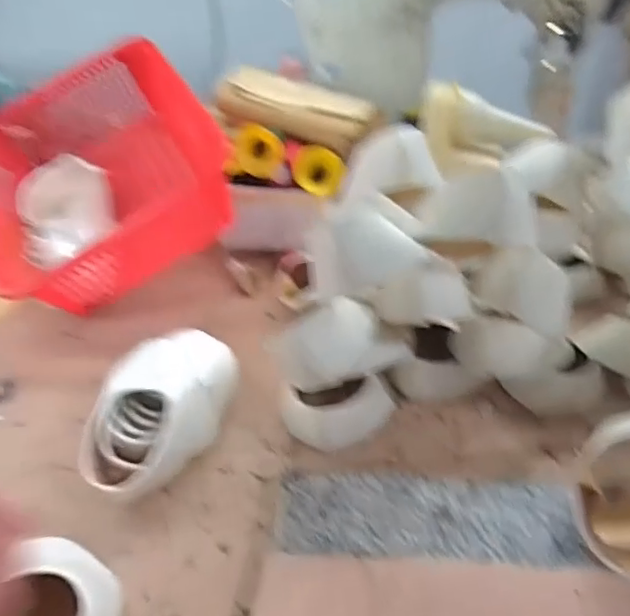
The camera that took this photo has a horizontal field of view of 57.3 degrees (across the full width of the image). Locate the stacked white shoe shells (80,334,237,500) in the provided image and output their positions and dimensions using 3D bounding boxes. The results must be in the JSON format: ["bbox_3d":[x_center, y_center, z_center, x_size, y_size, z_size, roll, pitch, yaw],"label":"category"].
[{"bbox_3d":[-0.148,0.096,0.569,0.097,0.072,0.193,17,39,23],"label":"stacked white shoe shells"}]

